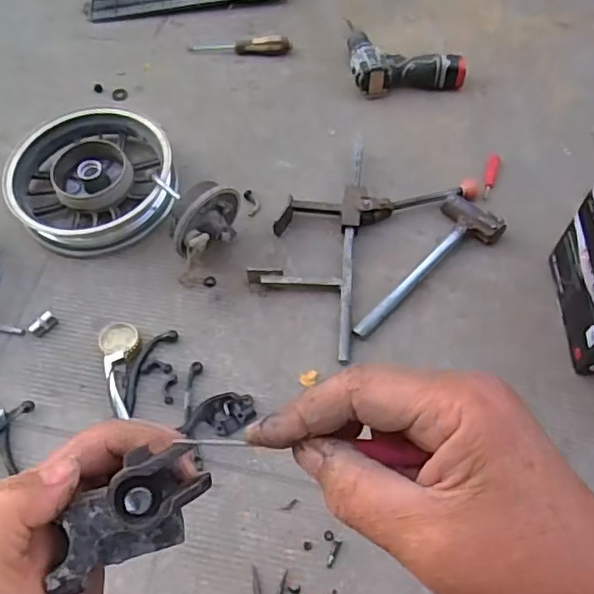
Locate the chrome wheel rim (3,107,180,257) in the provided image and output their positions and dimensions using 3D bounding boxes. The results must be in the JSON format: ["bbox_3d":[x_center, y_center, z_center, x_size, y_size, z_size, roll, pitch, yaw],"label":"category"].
[{"bbox_3d":[-0.334,-0.197,0.956,0.253,0.064,0.249,-20,63,-10],"label":"chrome wheel rim"}]

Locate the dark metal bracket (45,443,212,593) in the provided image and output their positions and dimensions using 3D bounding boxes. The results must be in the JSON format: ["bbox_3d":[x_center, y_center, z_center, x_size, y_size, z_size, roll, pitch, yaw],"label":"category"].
[{"bbox_3d":[-0.068,0.087,0.230,0.066,0.033,0.030,-30,65,-14],"label":"dark metal bracket"}]

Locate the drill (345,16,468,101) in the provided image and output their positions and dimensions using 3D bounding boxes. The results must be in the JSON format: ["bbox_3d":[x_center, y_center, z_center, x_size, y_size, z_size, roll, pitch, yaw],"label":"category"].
[{"bbox_3d":[0.198,-0.467,1.090,0.201,0.057,0.202,-3,61,0],"label":"drill"}]

